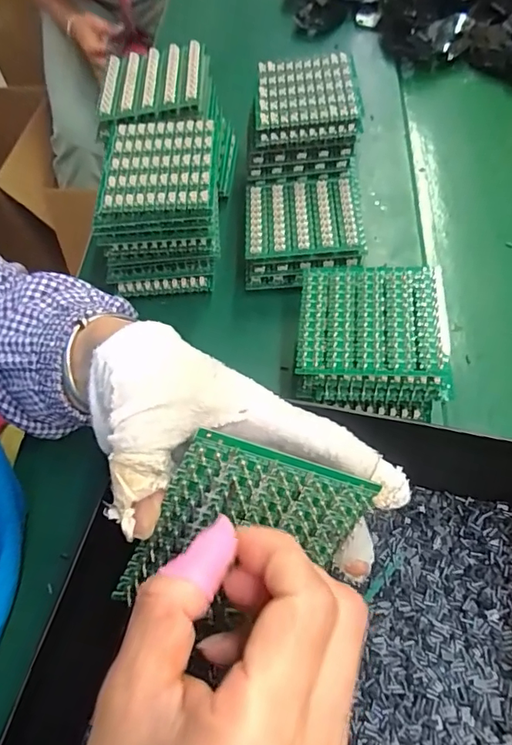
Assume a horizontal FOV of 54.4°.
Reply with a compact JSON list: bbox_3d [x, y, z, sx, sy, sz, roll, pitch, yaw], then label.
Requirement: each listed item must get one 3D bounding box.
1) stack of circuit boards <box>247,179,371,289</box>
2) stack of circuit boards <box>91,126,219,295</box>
[{"bbox_3d":[0.038,-0.112,0.404,0.091,0.042,0.094,0,59,4],"label":"stack of circuit boards"},{"bbox_3d":[-0.073,-0.128,0.393,0.090,0.089,0.093,-3,59,3],"label":"stack of circuit boards"}]

